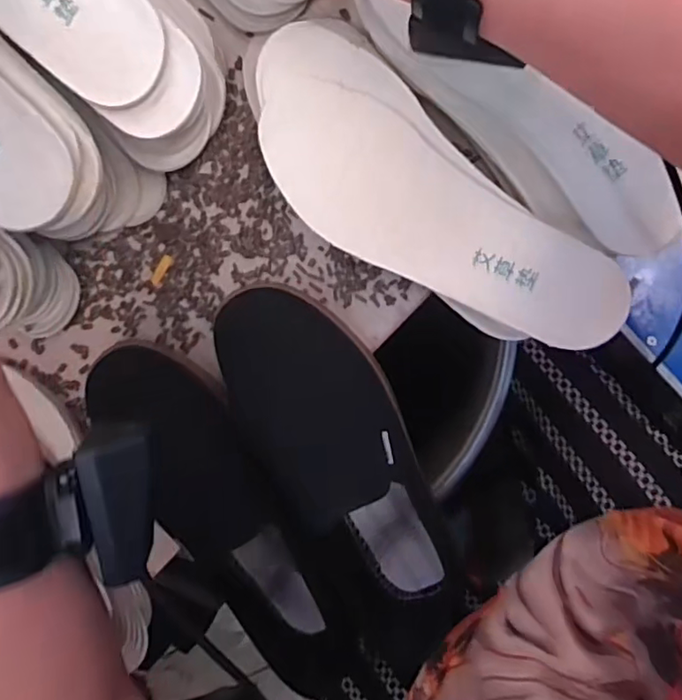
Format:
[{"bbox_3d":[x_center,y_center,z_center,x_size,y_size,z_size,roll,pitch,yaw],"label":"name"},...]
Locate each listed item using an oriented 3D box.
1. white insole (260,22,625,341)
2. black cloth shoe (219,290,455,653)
[{"bbox_3d":[0.051,-0.091,0.368,0.270,0.015,0.099,40,99,0],"label":"white insole"},{"bbox_3d":[0.003,0.098,0.410,0.105,0.067,0.294,-22,107,8],"label":"black cloth shoe"}]

